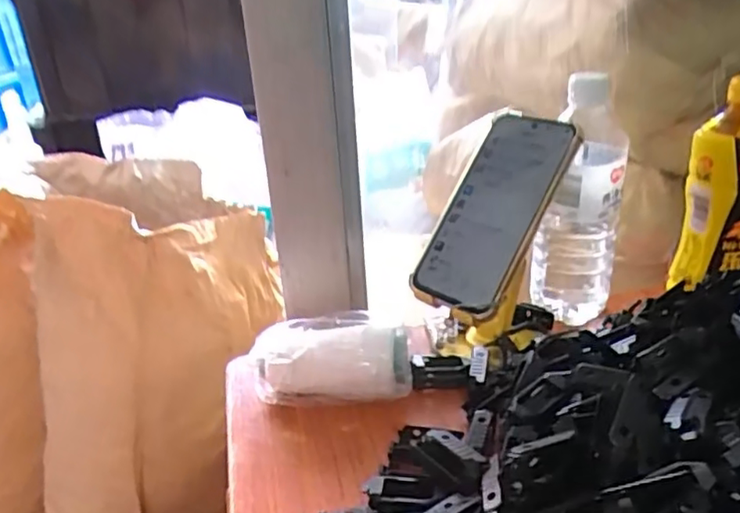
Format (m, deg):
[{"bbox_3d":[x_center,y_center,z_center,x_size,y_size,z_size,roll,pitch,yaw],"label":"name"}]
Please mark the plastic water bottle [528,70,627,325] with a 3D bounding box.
[{"bbox_3d":[0.179,-0.045,0.537,0.070,0.208,0.082,4,27,15],"label":"plastic water bottle"}]

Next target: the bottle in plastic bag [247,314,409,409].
[{"bbox_3d":[-0.029,0.080,0.480,0.121,0.055,0.053,0,27,8],"label":"bottle in plastic bag"}]

